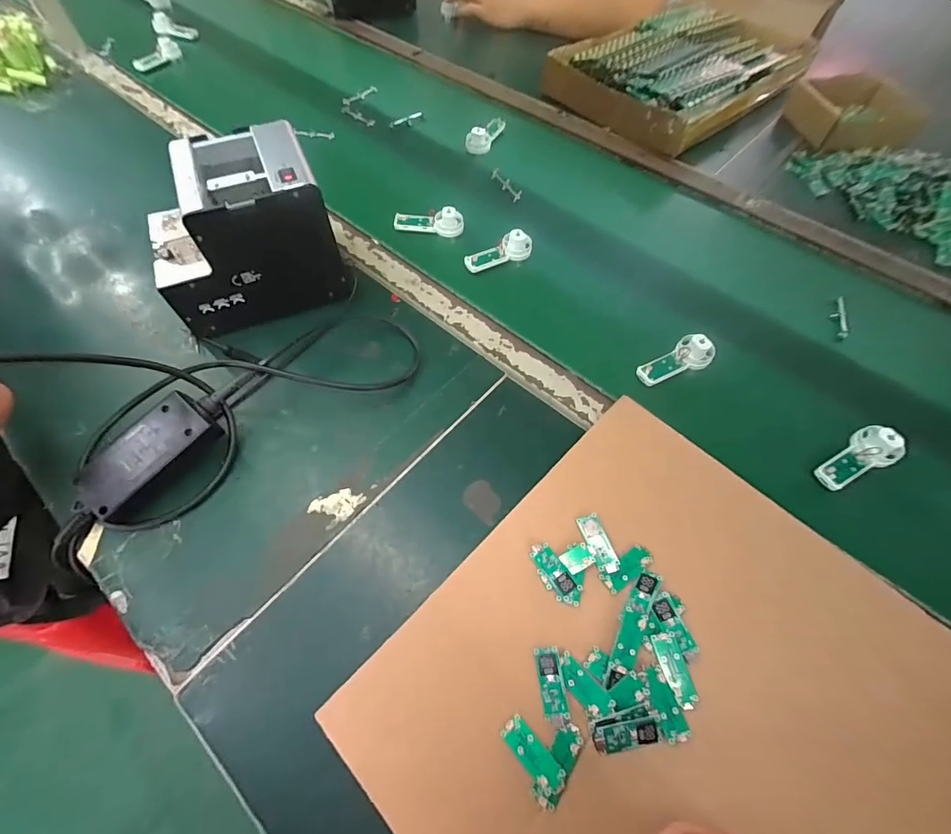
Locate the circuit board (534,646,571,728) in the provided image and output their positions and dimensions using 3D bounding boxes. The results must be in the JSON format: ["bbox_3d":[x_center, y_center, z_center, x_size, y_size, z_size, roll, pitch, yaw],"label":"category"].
[{"bbox_3d":[0.059,0.205,0.333,0.018,0.007,0.051,-7,60,-3],"label":"circuit board"}]

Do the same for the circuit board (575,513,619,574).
[{"bbox_3d":[0.109,0.111,0.384,0.020,0.010,0.049,-18,61,-9],"label":"circuit board"}]

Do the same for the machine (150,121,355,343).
[{"bbox_3d":[-0.255,-0.197,0.480,0.181,0.147,0.131,-23,62,-13],"label":"machine"}]

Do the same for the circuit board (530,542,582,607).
[{"bbox_3d":[0.068,0.134,0.372,0.022,0.006,0.055,-32,64,-16],"label":"circuit board"}]

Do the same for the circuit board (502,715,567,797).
[{"bbox_3d":[0.041,0.241,0.311,0.018,0.004,0.050,-38,60,-22],"label":"circuit board"}]

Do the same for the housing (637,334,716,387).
[{"bbox_3d":[0.226,-0.064,0.486,0.088,0.025,0.038,-27,63,-14],"label":"housing"}]

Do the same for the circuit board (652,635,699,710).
[{"bbox_3d":[0.155,0.197,0.338,0.018,0.006,0.050,-15,55,7],"label":"circuit board"}]

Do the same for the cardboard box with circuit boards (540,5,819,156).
[{"bbox_3d":[0.387,-0.644,0.798,0.482,0.078,0.299,-38,66,-19],"label":"cardboard box with circuit boards"}]

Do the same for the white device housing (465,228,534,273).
[{"bbox_3d":[0.029,-0.217,0.573,0.093,0.026,0.029,-25,63,-13],"label":"white device housing"}]

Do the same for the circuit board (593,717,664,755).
[{"bbox_3d":[0.111,0.231,0.316,0.050,0.007,0.017,-8,60,-4],"label":"circuit board"}]

